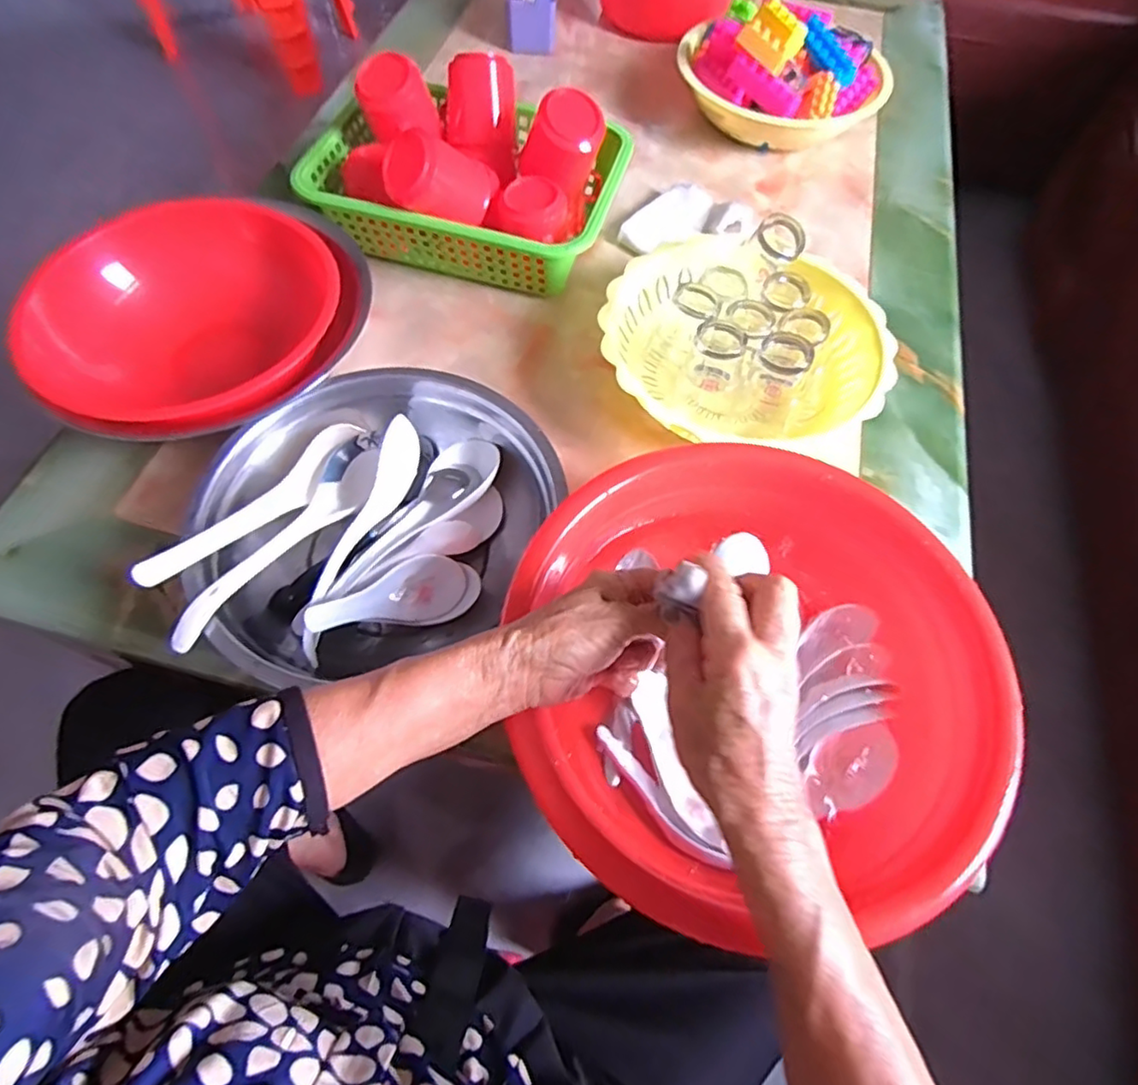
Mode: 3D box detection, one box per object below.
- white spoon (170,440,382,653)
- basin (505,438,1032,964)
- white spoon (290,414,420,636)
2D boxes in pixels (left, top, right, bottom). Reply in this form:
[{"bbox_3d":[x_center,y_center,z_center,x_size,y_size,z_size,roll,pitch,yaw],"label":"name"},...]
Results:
[{"bbox_3d":[-0.201,-0.004,0.461,0.049,0.025,0.204,23,48,9],"label":"white spoon"},{"bbox_3d":[0.115,0.080,0.415,0.285,0.079,0.295,1,62,-2],"label":"basin"},{"bbox_3d":[-0.153,-0.015,0.474,0.025,0.035,0.180,17,63,6],"label":"white spoon"}]

